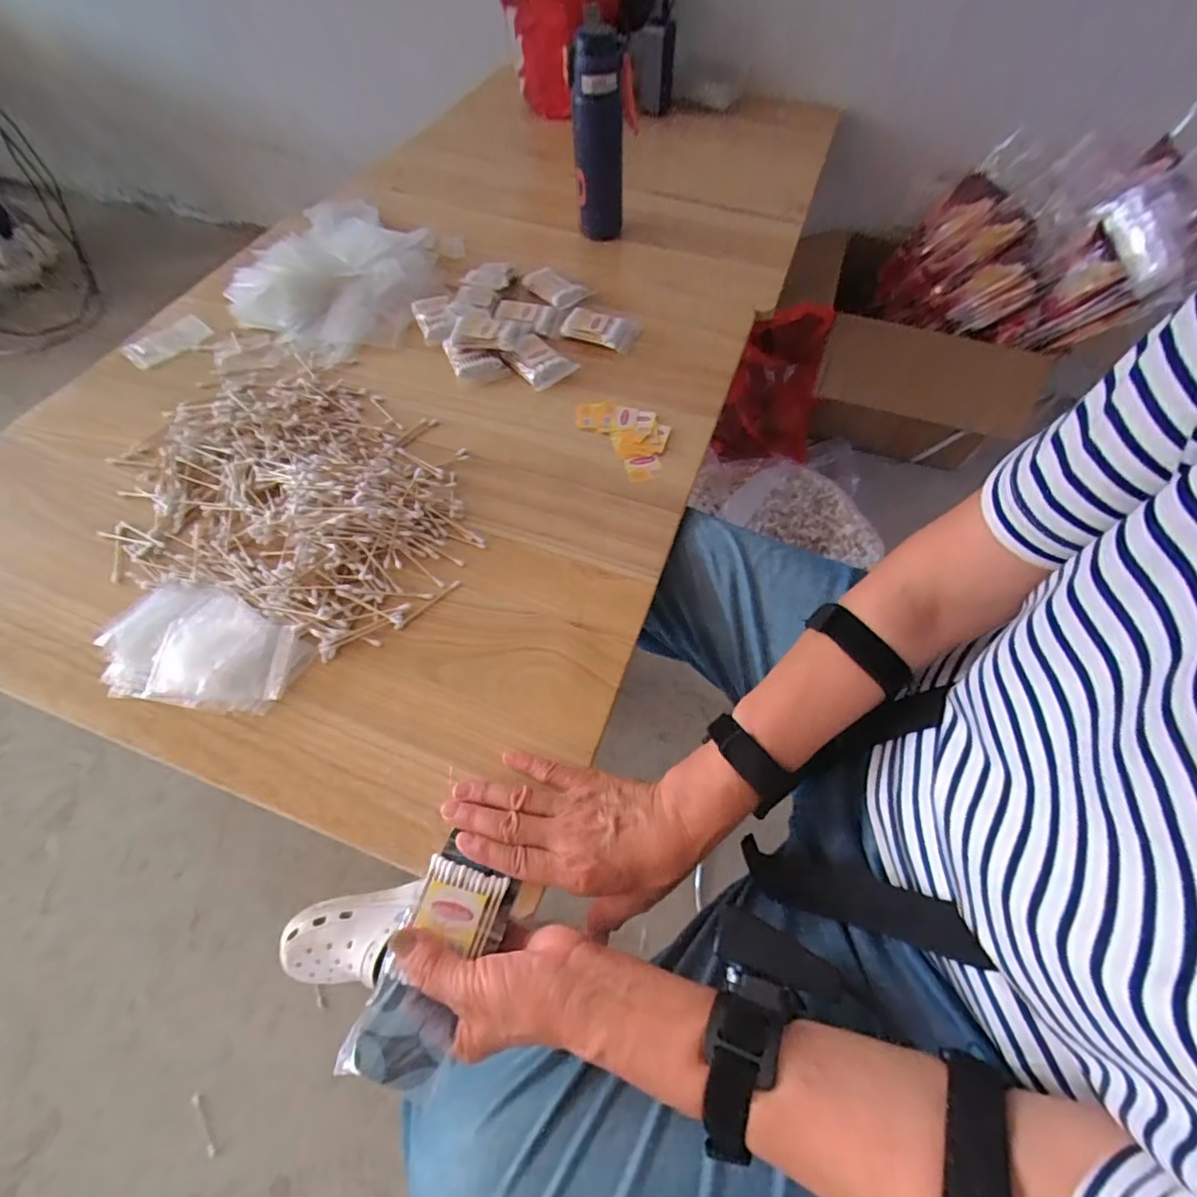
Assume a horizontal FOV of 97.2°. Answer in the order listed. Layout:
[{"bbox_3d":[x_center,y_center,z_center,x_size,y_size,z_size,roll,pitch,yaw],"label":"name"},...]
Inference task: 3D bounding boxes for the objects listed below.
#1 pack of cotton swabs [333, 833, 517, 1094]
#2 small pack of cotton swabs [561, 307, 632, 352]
[{"bbox_3d":[-0.104,0.230,0.337,0.064,0.021,0.124,16,50,9],"label":"pack of cotton swabs"},{"bbox_3d":[-0.001,-0.355,0.690,0.088,0.014,0.054,16,59,9],"label":"small pack of cotton swabs"}]

